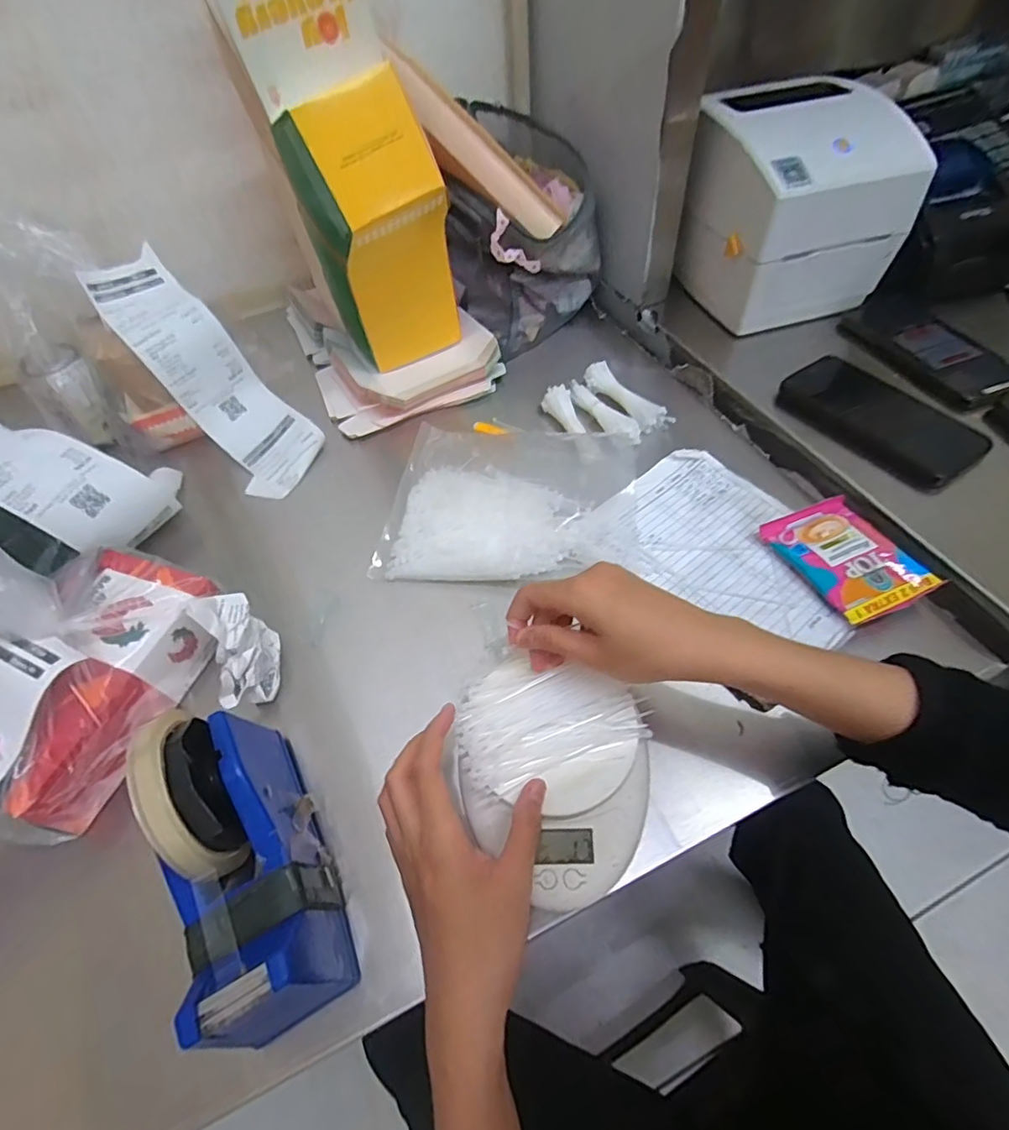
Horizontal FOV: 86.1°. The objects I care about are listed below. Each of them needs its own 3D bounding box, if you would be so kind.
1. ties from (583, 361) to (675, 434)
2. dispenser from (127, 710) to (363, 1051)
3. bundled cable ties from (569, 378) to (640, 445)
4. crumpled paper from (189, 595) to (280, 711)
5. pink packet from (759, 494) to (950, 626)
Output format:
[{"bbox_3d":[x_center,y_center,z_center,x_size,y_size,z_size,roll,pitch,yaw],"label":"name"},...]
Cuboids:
[{"bbox_3d":[0.125,-0.177,0.565,0.029,0.023,0.111,-32,58,-18],"label":"ties"},{"bbox_3d":[-0.138,0.152,0.287,0.052,0.106,0.157,-23,56,-12],"label":"dispenser"},{"bbox_3d":[0.101,-0.163,0.554,0.028,0.020,0.113,-23,56,-12],"label":"bundled cable ties"},{"bbox_3d":[-0.190,0.060,0.394,0.018,0.082,0.057,-18,9,24],"label":"crumpled paper"},{"bbox_3d":[0.267,-0.008,0.426,0.082,0.017,0.107,-24,56,-12],"label":"pink packet"}]

